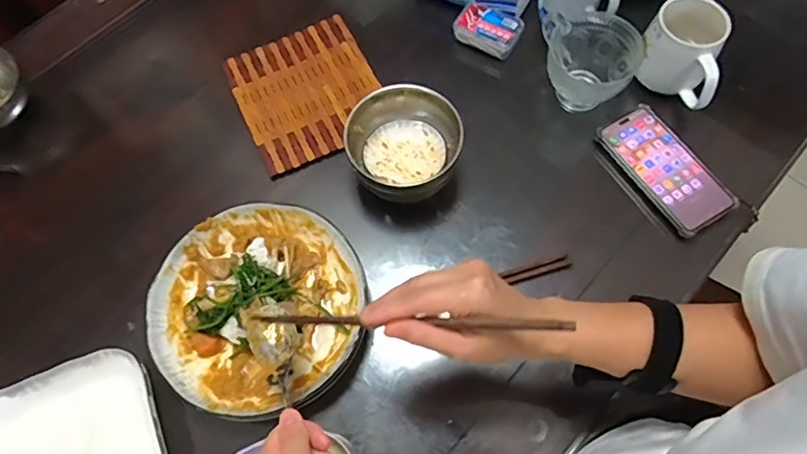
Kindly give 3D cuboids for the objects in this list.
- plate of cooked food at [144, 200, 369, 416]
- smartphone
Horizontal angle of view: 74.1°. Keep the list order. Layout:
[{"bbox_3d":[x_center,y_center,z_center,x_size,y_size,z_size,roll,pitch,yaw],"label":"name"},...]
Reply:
[{"bbox_3d":[-0.152,0.084,0.571,0.218,0.065,0.212,-1,67,2],"label":"plate of cooked food"},{"bbox_3d":[0.313,-0.072,0.639,0.076,0.016,0.165,-30,69,-10],"label":"smartphone"}]

